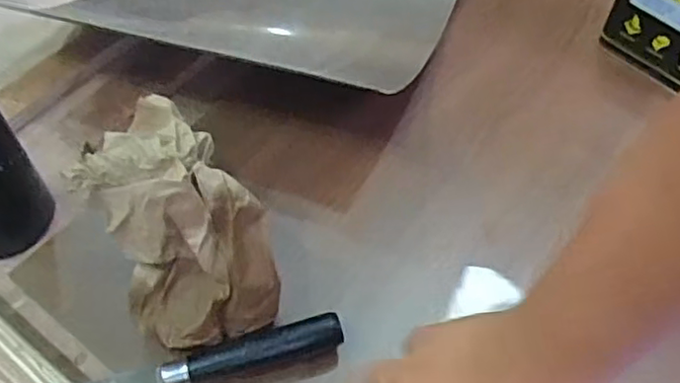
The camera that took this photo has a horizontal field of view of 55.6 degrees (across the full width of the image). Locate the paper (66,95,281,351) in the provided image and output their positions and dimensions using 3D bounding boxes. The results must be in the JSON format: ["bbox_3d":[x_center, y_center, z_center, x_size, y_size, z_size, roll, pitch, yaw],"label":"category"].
[{"bbox_3d":[-0.114,0.017,0.453,0.105,0.141,0.150,-19,53,-13],"label":"paper"}]

